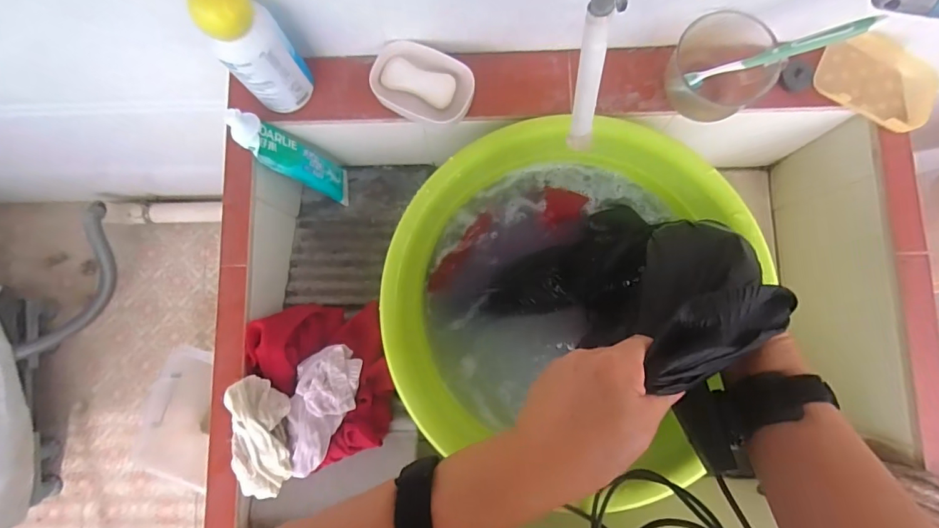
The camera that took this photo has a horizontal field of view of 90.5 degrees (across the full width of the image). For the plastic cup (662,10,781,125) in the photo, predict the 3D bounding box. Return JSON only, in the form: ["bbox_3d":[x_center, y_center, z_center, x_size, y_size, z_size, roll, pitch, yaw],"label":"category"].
[{"bbox_3d":[0.274,-0.213,0.516,0.101,0.074,0.100,0,85,2],"label":"plastic cup"}]

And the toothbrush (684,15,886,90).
[{"bbox_3d":[0.312,-0.213,0.476,0.164,0.016,0.016,-7,83,39],"label":"toothbrush"}]

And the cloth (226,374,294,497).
[{"bbox_3d":[-0.218,0.181,0.482,0.056,0.030,0.122,-2,85,2],"label":"cloth"}]

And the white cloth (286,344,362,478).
[{"bbox_3d":[-0.162,0.159,0.511,0.064,0.030,0.134,8,85,3],"label":"white cloth"}]

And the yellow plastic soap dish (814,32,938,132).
[{"bbox_3d":[0.468,-0.211,0.535,0.125,0.020,0.095,29,86,5],"label":"yellow plastic soap dish"}]

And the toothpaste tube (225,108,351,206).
[{"bbox_3d":[-0.222,-0.135,0.598,0.034,0.196,0.052,20,85,31],"label":"toothpaste tube"}]

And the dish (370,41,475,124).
[{"bbox_3d":[-0.054,-0.209,0.550,0.118,0.031,0.083,27,86,5],"label":"dish"}]

